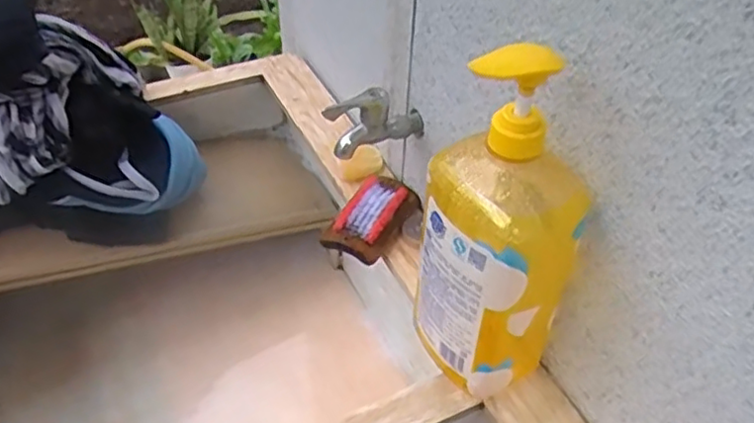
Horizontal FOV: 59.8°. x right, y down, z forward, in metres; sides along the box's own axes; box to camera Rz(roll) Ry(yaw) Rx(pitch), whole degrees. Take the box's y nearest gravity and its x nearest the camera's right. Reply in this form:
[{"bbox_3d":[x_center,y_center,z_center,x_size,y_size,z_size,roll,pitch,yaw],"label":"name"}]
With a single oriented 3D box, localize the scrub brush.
[{"bbox_3d":[-0.003,0.007,0.686,0.063,0.027,0.110,26,49,23],"label":"scrub brush"}]

